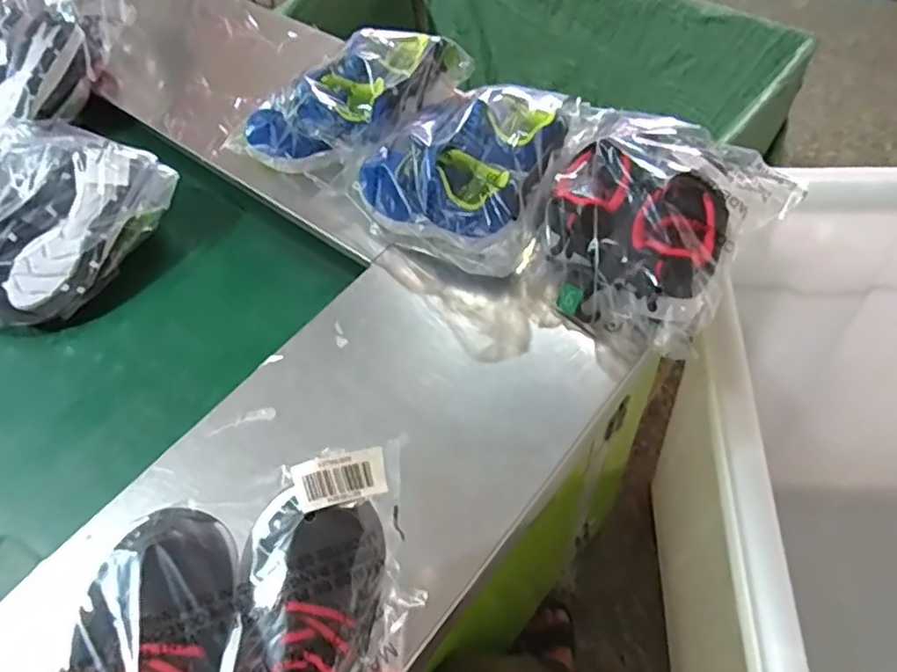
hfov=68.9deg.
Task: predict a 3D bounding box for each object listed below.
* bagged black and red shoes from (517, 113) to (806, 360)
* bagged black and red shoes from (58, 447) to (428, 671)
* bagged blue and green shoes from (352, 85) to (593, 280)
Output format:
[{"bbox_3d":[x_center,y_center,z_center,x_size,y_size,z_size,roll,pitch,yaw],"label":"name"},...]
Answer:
[{"bbox_3d":[0.164,-0.107,0.550,0.188,0.078,0.210,34,65,24],"label":"bagged black and red shoes"},{"bbox_3d":[-0.099,0.164,0.313,0.153,0.063,0.191,-7,56,0],"label":"bagged black and red shoes"},{"bbox_3d":[0.008,-0.152,0.587,0.181,0.076,0.190,20,60,17],"label":"bagged blue and green shoes"}]

